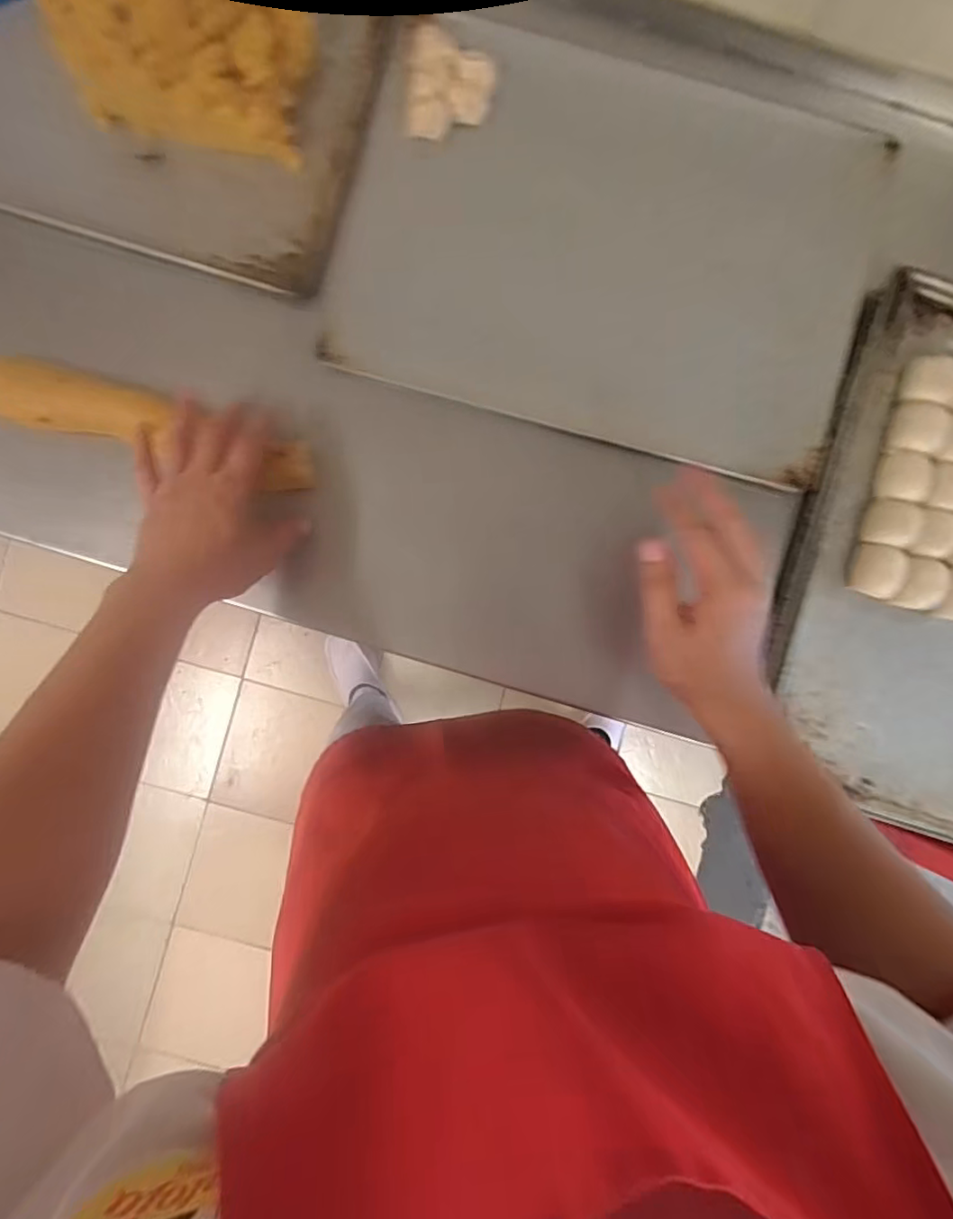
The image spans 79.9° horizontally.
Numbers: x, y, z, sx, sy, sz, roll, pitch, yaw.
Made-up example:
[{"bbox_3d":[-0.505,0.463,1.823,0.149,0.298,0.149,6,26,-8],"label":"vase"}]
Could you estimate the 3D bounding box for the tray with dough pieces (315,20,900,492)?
[{"bbox_3d":[0.118,-0.321,0.495,0.458,0.015,0.331,15,92,1],"label":"tray with dough pieces"}]

